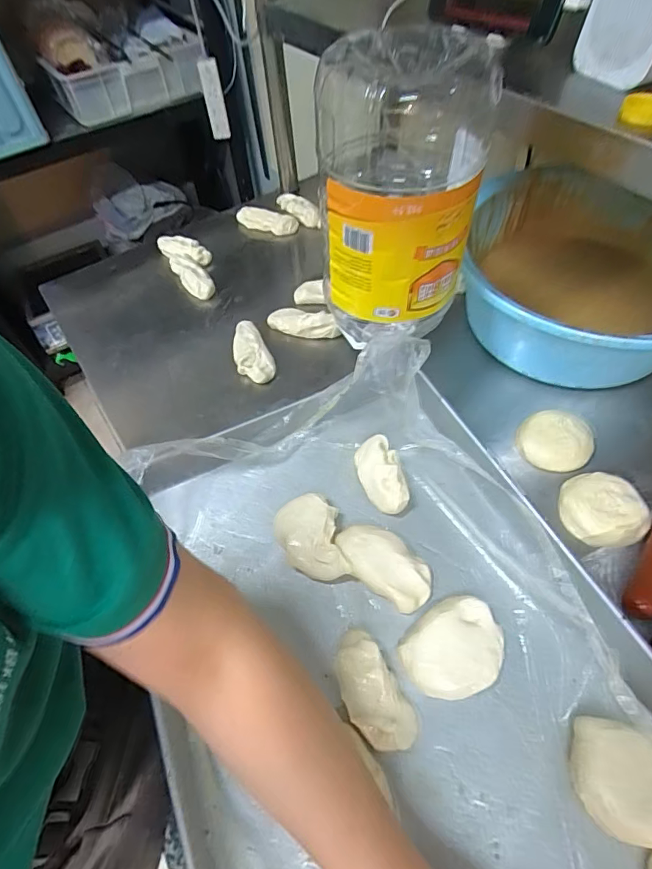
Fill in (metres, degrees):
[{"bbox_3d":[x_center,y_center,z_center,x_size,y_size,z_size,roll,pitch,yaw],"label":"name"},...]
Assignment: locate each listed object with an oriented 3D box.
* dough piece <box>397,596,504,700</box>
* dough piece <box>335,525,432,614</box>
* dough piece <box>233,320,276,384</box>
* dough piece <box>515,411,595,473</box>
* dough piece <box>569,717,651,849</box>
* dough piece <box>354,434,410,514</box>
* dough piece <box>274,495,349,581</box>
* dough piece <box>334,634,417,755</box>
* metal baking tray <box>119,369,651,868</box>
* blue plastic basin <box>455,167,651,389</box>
[{"bbox_3d":[0.119,0.198,0.428,0.100,0.034,0.076,-31,59,-17],"label":"dough piece"},{"bbox_3d":[0.058,0.131,0.474,0.106,0.036,0.061,29,62,21],"label":"dough piece"},{"bbox_3d":[-0.104,-0.114,0.657,0.050,0.029,0.107,-15,56,-7],"label":"dough piece"},{"bbox_3d":[0.274,0.007,0.548,0.078,0.024,0.075,-2,55,2],"label":"dough piece"},{"bbox_3d":[0.244,0.275,0.364,0.087,0.024,0.074,14,57,13],"label":"dough piece"},{"bbox_3d":[0.062,0.045,0.529,0.047,0.041,0.091,-10,55,-3],"label":"dough piece"},{"bbox_3d":[-0.016,0.112,0.493,0.068,0.040,0.098,-18,56,-9],"label":"dough piece"},{"bbox_3d":[0.039,0.228,0.407,0.049,0.026,0.095,-28,58,-15],"label":"dough piece"},{"bbox_3d":[0.060,0.211,0.406,0.391,0.071,0.579,-22,57,-12],"label":"metal baking tray"},{"bbox_3d":[0.343,-0.193,0.609,0.298,0.140,0.327,-2,55,2],"label":"blue plastic basin"}]

